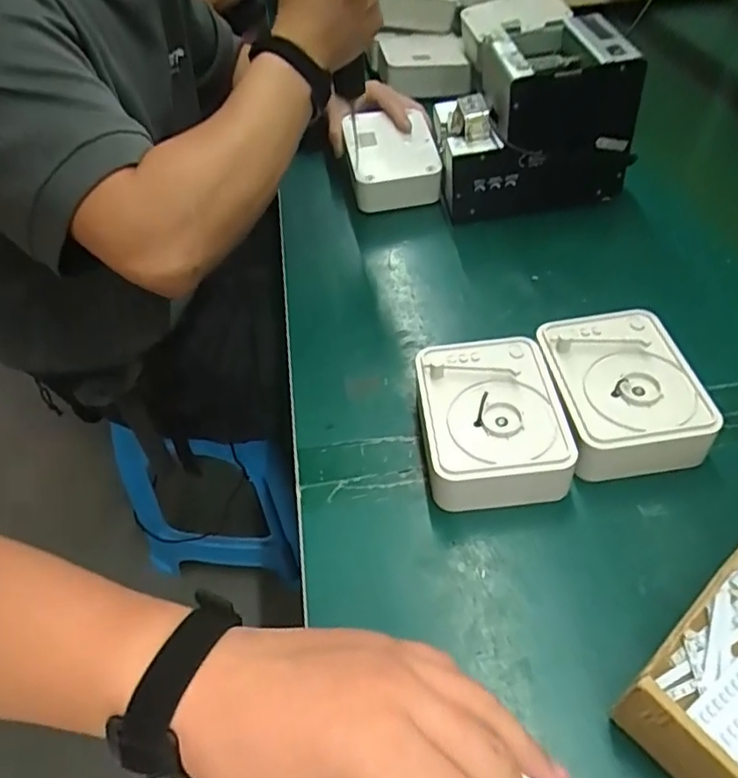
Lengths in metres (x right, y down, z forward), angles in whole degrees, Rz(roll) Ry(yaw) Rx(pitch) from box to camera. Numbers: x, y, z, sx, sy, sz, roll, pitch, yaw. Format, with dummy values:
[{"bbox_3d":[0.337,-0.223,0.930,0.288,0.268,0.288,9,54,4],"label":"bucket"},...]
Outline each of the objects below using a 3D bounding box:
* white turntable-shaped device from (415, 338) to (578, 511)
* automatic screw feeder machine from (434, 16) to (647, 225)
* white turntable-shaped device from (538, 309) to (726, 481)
[{"bbox_3d":[0.089,0.024,0.449,0.097,0.050,0.122,-4,47,0],"label":"white turntable-shaped device"},{"bbox_3d":[0.167,-0.281,0.636,0.178,0.155,0.124,-5,47,-1],"label":"automatic screw feeder machine"},{"bbox_3d":[0.186,0.002,0.455,0.099,0.055,0.123,-6,47,-2],"label":"white turntable-shaped device"}]

